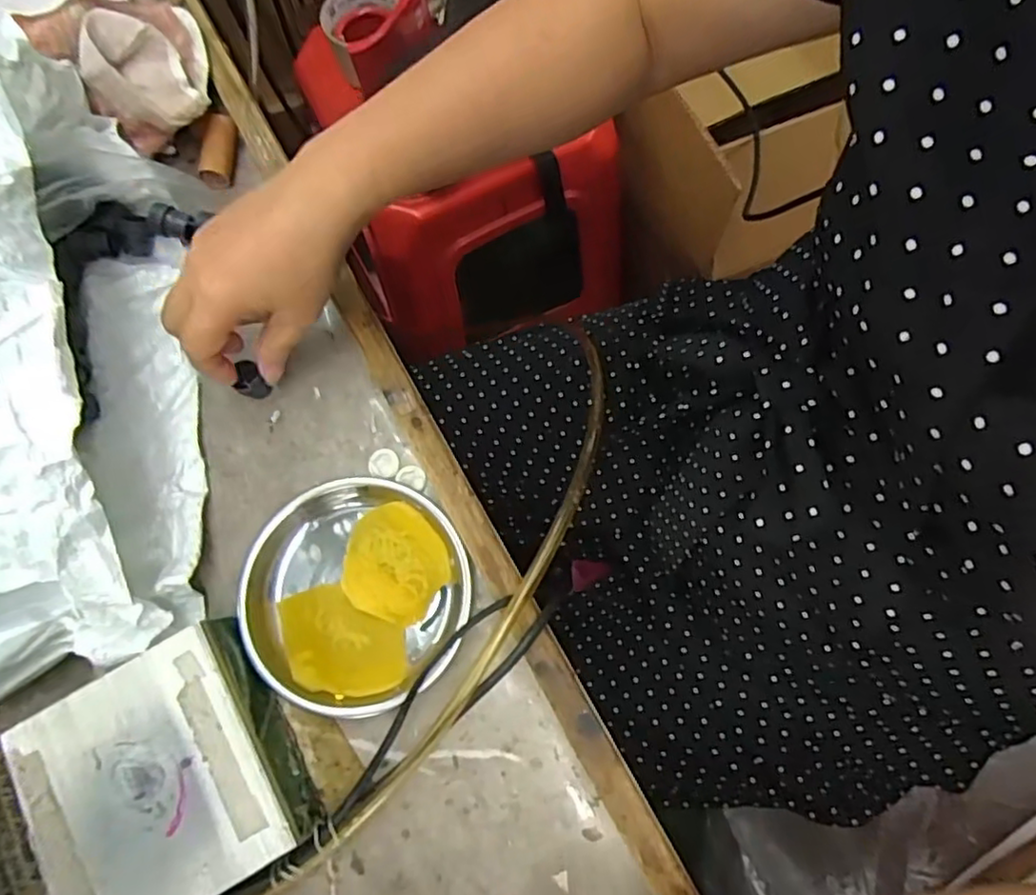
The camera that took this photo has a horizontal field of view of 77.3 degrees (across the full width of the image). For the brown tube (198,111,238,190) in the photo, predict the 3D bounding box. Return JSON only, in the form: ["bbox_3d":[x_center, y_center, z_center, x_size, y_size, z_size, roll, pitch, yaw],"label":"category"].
[{"bbox_3d":[-0.210,-0.211,0.459,0.017,0.020,0.052,4,75,3],"label":"brown tube"}]

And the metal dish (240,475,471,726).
[{"bbox_3d":[-0.094,0.085,0.379,0.127,0.016,0.128,0,75,1],"label":"metal dish"}]

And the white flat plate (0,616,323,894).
[{"bbox_3d":[-0.186,0.175,0.337,0.123,0.039,0.124,-30,76,-7],"label":"white flat plate"}]

